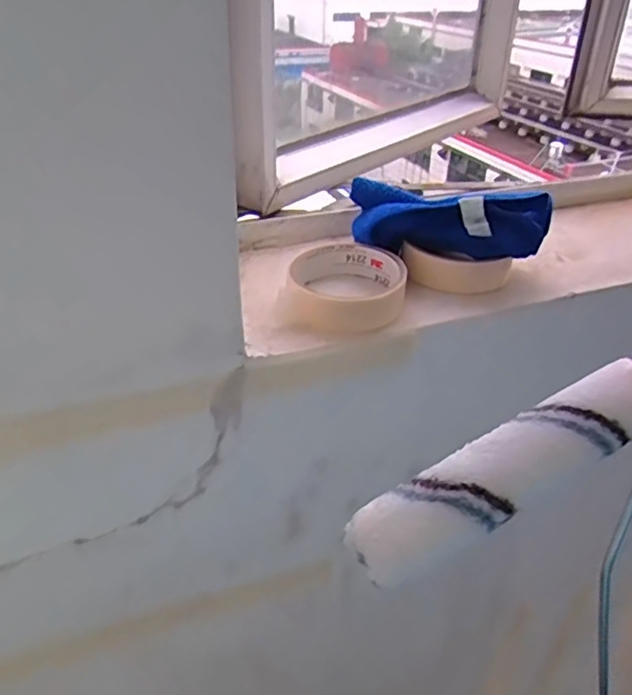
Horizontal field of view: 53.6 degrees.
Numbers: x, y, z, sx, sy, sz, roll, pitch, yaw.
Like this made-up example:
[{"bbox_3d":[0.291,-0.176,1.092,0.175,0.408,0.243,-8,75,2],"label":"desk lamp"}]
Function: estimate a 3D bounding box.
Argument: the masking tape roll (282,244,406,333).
[{"bbox_3d":[0.023,-0.046,0.451,0.082,0.026,0.085,4,34,9],"label":"masking tape roll"}]

